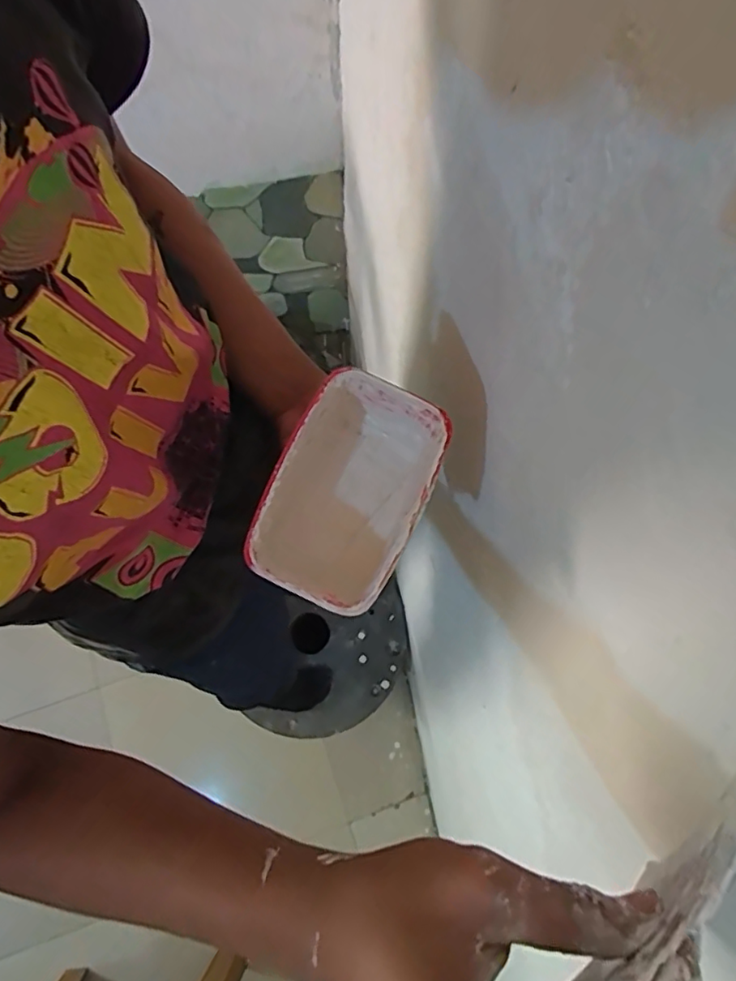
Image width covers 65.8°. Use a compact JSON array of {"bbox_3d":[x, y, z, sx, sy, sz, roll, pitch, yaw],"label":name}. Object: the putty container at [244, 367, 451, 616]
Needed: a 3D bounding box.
[{"bbox_3d":[-0.010,0.003,0.418,0.099,0.086,0.157,24,76,7],"label":"putty container"}]

